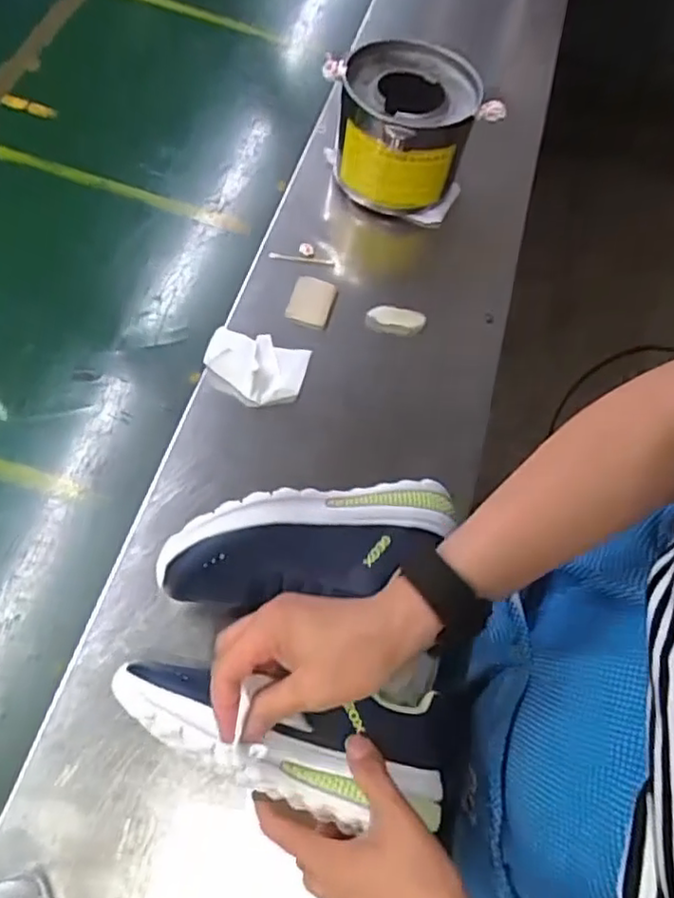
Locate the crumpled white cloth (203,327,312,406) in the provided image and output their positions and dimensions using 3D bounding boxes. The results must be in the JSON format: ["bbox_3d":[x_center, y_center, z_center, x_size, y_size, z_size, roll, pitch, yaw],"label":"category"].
[{"bbox_3d":[-0.076,-0.077,0.612,0.094,0.042,0.073,10,63,-2],"label":"crumpled white cloth"}]

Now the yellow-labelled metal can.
[{"bbox_3d":[0.068,-0.335,0.701,0.135,0.123,0.149,9,63,-3],"label":"yellow-labelled metal can"}]

